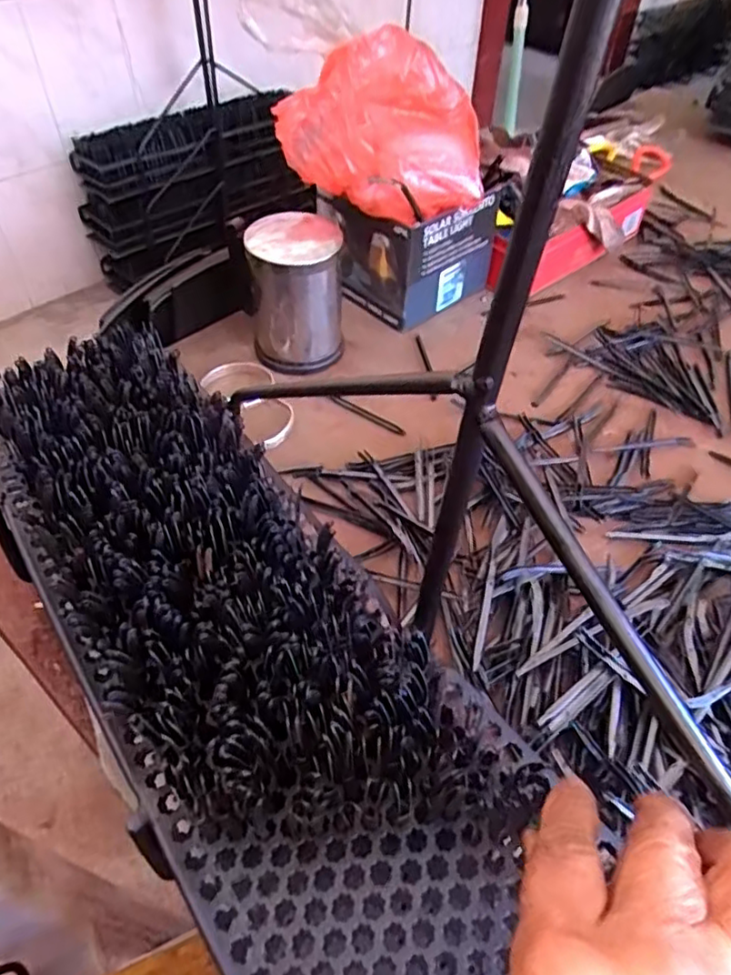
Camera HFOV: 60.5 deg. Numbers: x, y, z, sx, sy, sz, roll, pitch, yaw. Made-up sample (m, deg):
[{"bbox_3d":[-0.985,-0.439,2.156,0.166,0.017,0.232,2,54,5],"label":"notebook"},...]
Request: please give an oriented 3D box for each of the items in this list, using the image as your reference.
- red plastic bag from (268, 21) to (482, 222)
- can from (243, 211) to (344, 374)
[{"bbox_3d":[0.019,-0.305,0.548,0.163,0.123,0.109,12,50,9],"label":"red plastic bag"},{"bbox_3d":[-0.063,-0.177,0.566,0.079,0.111,0.087,-7,50,-6],"label":"can"}]

